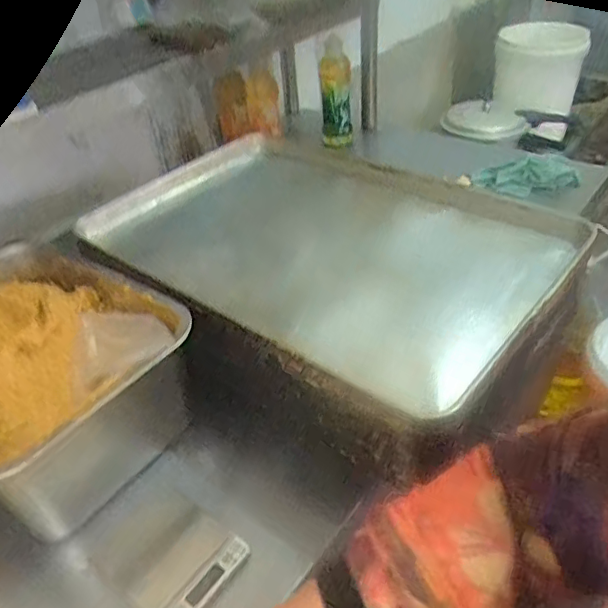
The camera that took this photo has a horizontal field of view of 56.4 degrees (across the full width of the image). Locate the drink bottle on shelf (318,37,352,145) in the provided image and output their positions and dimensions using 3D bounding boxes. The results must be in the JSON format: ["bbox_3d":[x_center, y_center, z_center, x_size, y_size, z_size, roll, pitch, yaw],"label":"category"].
[{"bbox_3d":[0.067,-0.439,1.194,0.065,0.213,0.054,-6,38,0],"label":"drink bottle on shelf"}]

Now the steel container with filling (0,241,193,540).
[{"bbox_3d":[-0.304,0.076,0.645,0.348,0.146,0.251,24,47,32],"label":"steel container with filling"}]

